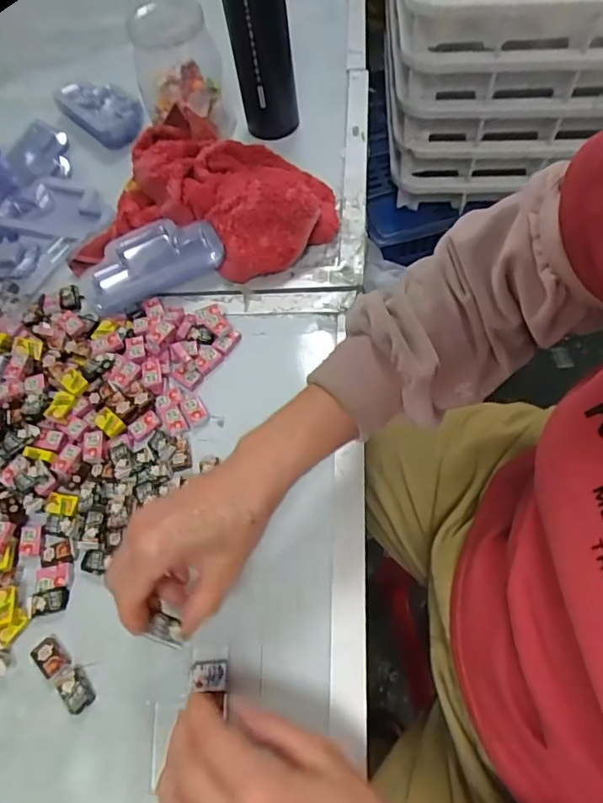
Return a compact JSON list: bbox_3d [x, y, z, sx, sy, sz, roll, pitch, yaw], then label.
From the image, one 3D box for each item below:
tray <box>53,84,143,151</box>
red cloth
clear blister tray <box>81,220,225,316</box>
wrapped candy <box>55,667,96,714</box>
[{"bbox_3d":[-0.247,-0.363,0.660,0.073,0.026,0.125,-37,66,-16],"label":"tray"},{"bbox_3d":[-0.090,-0.227,0.557,0.251,0.054,0.202,6,63,7],"label":"red cloth"},{"bbox_3d":[-0.153,-0.144,0.532,0.137,0.026,0.075,-24,63,-9],"label":"clear blister tray"},{"bbox_3d":[-0.158,0.201,0.368,0.029,0.006,0.019,38,70,20],"label":"wrapped candy"}]

